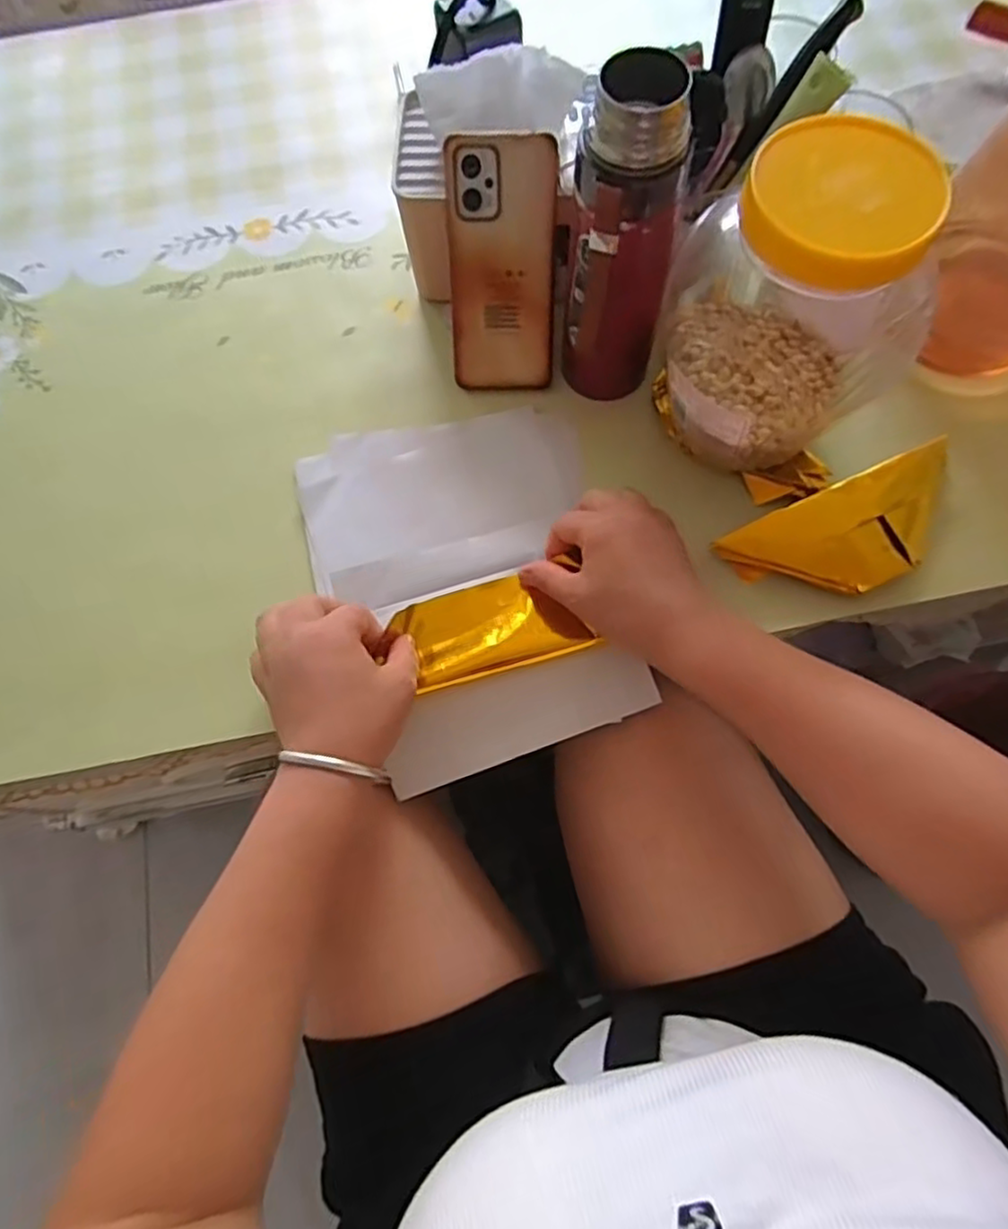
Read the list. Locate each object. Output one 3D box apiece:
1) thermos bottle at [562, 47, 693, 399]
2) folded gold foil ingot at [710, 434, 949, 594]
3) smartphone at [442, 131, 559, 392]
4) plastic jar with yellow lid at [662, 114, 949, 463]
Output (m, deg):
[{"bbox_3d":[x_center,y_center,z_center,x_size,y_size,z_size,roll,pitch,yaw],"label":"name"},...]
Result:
[{"bbox_3d":[0.074,-0.218,0.429,0.067,0.210,0.061,11,73,6],"label":"thermos bottle"},{"bbox_3d":[0.246,-0.058,0.467,0.176,0.023,0.073,-26,73,-6],"label":"folded gold foil ingot"},{"bbox_3d":[-0.001,-0.246,0.487,0.076,0.162,0.011,0,34,2],"label":"smartphone"},{"bbox_3d":[0.170,-0.183,0.425,0.131,0.194,0.130,-1,72,2],"label":"plastic jar with yellow lid"}]

